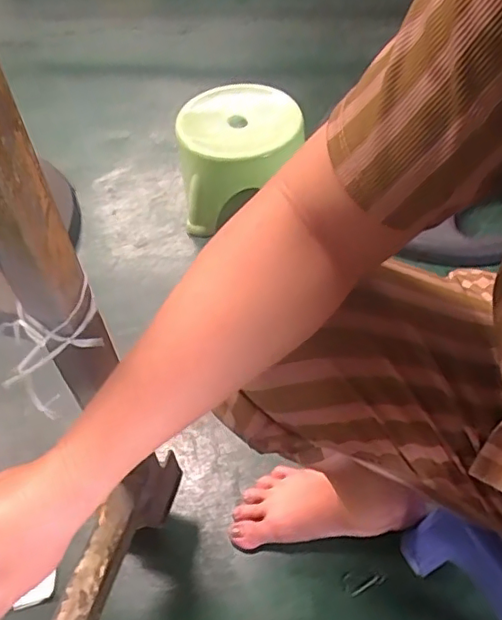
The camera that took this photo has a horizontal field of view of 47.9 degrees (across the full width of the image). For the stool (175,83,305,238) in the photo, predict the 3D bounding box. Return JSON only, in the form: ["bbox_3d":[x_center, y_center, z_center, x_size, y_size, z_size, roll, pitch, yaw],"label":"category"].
[{"bbox_3d":[-0.022,-0.269,0.989,0.203,0.180,0.190,-8,51,-5],"label":"stool"}]

